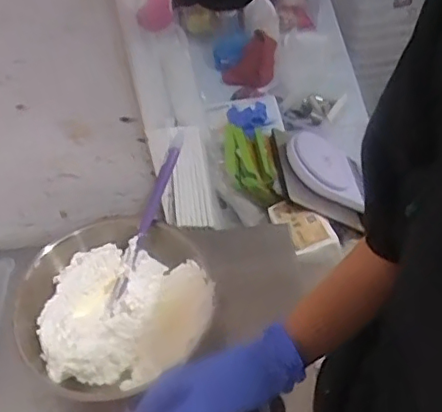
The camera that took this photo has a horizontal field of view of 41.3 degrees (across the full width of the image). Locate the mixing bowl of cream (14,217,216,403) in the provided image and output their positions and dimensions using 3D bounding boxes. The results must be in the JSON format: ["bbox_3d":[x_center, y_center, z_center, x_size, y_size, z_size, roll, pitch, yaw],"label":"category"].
[{"bbox_3d":[-0.121,0.111,0.678,0.216,0.085,0.179,-22,51,-13],"label":"mixing bowl of cream"}]

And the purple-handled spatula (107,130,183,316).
[{"bbox_3d":[-0.087,0.012,0.702,0.019,0.023,0.240,14,71,17],"label":"purple-handled spatula"}]

